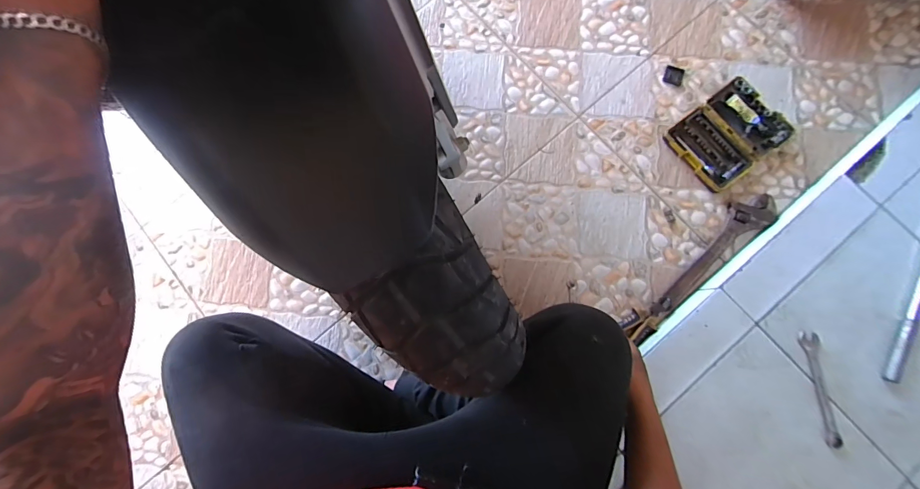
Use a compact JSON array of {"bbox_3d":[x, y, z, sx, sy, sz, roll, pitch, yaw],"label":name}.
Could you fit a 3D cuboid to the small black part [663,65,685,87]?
[{"bbox_3d":[0.435,-0.345,0.786,0.039,0.006,0.041,22,83,6],"label":"small black part"}]

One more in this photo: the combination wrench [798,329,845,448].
[{"bbox_3d":[0.560,0.223,0.603,0.031,0.004,0.168,0,75,2],"label":"combination wrench"}]

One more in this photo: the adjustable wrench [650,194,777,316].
[{"bbox_3d":[0.468,0.018,0.711,0.309,0.030,0.065,-42,82,-4],"label":"adjustable wrench"}]

